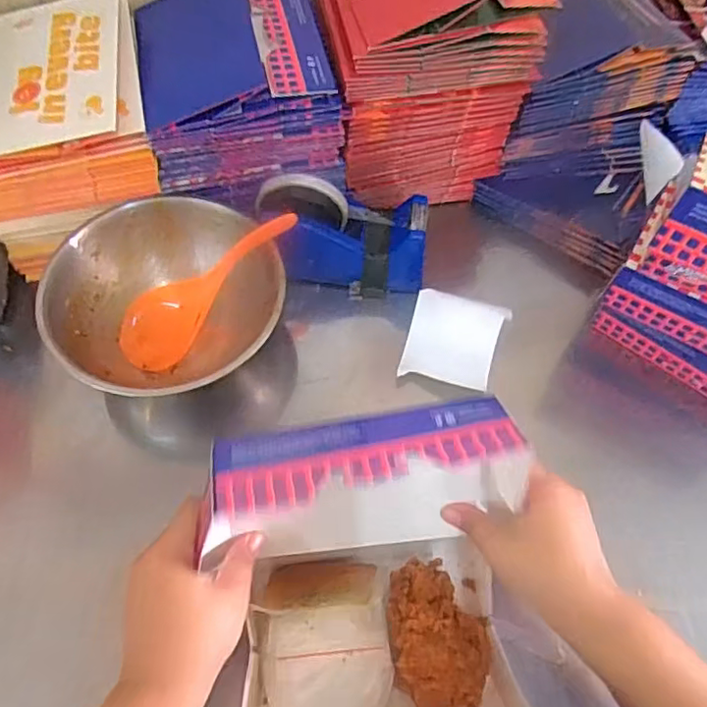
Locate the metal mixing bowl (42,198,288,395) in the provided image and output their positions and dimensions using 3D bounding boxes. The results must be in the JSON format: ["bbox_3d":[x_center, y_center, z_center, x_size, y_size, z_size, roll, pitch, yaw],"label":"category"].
[{"bbox_3d":[-0.159,-0.045,0.528,0.193,0.094,0.169,-4,60,-3],"label":"metal mixing bowl"}]

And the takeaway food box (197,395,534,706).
[{"bbox_3d":[0.014,0.140,0.373,0.174,0.153,0.161,-7,60,-4],"label":"takeaway food box"}]

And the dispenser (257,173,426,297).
[{"bbox_3d":[-0.007,-0.107,0.543,0.159,0.096,0.057,4,60,2],"label":"dispenser"}]

